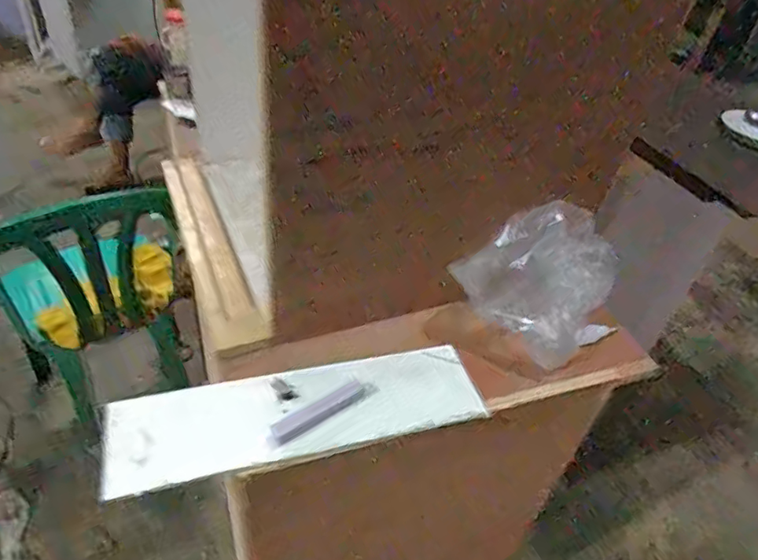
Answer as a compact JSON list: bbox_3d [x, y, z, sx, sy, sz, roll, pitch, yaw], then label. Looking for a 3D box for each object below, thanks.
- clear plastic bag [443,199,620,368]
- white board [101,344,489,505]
[{"bbox_3d":[0.233,0.000,0.752,0.191,0.168,0.160,-23,50,-29],"label":"clear plastic bag"},{"bbox_3d":[-0.089,0.155,0.643,0.426,0.016,0.114,-10,49,-16],"label":"white board"}]

